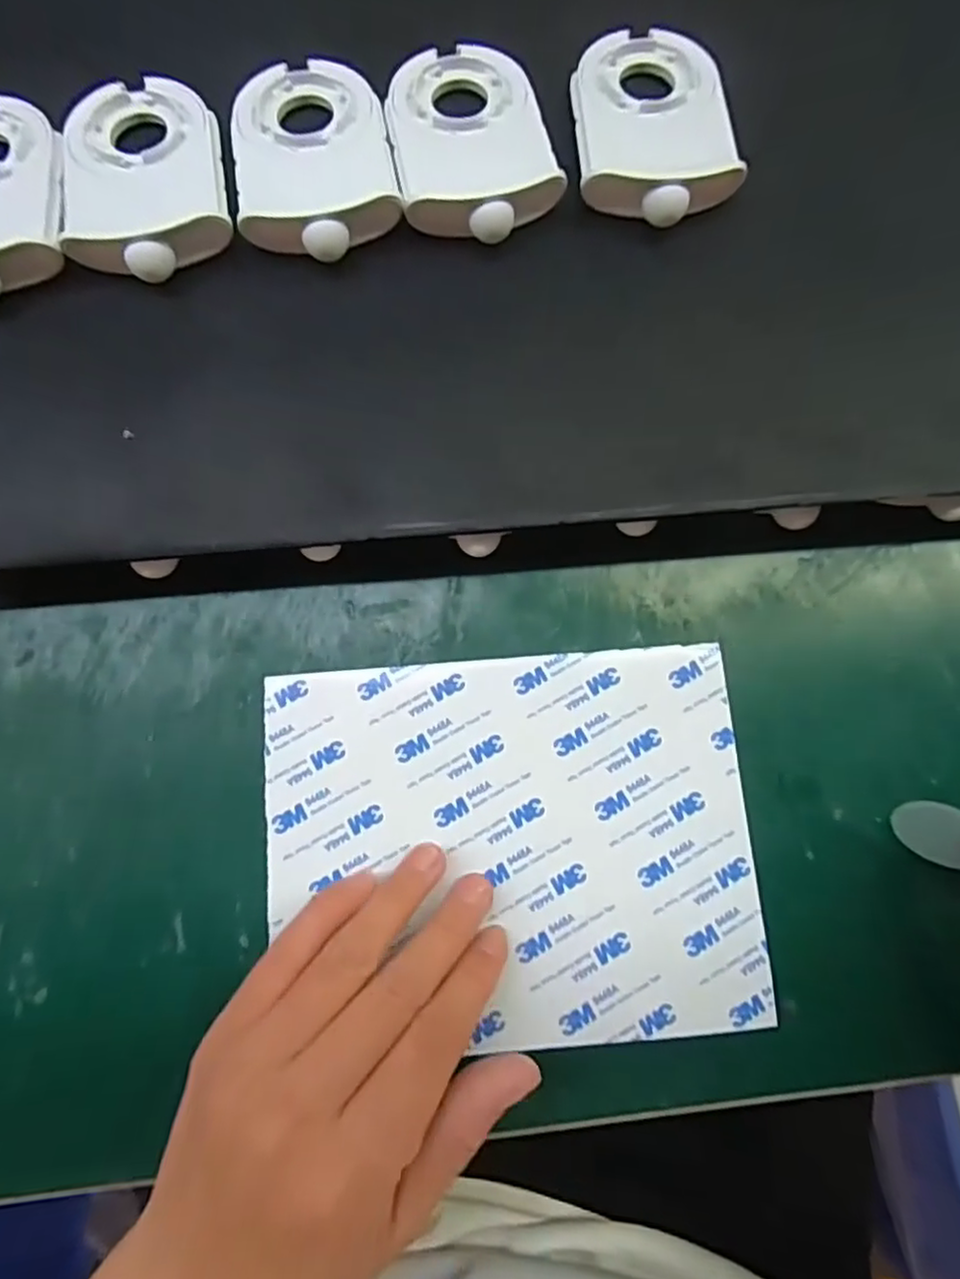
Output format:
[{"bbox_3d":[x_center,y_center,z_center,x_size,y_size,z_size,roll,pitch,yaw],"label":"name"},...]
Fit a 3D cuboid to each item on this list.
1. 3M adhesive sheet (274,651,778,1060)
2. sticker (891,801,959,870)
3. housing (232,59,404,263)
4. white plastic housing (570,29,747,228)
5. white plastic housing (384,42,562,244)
[{"bbox_3d":[0.011,0.073,0.239,0.171,0.004,0.133,-4,79,0],"label":"3M adhesive sheet"},{"bbox_3d":[0.151,0.064,0.219,0.004,0.023,0.022,-22,115,-39],"label":"sticker"},{"bbox_3d":[-0.063,-0.183,0.246,0.058,0.012,0.087,-10,82,-1],"label":"housing"},{"bbox_3d":[0.066,-0.197,0.250,0.057,0.018,0.087,-2,82,0],"label":"white plastic housing"},{"bbox_3d":[-0.004,-0.189,0.249,0.058,0.015,0.087,-10,82,-1],"label":"white plastic housing"}]

